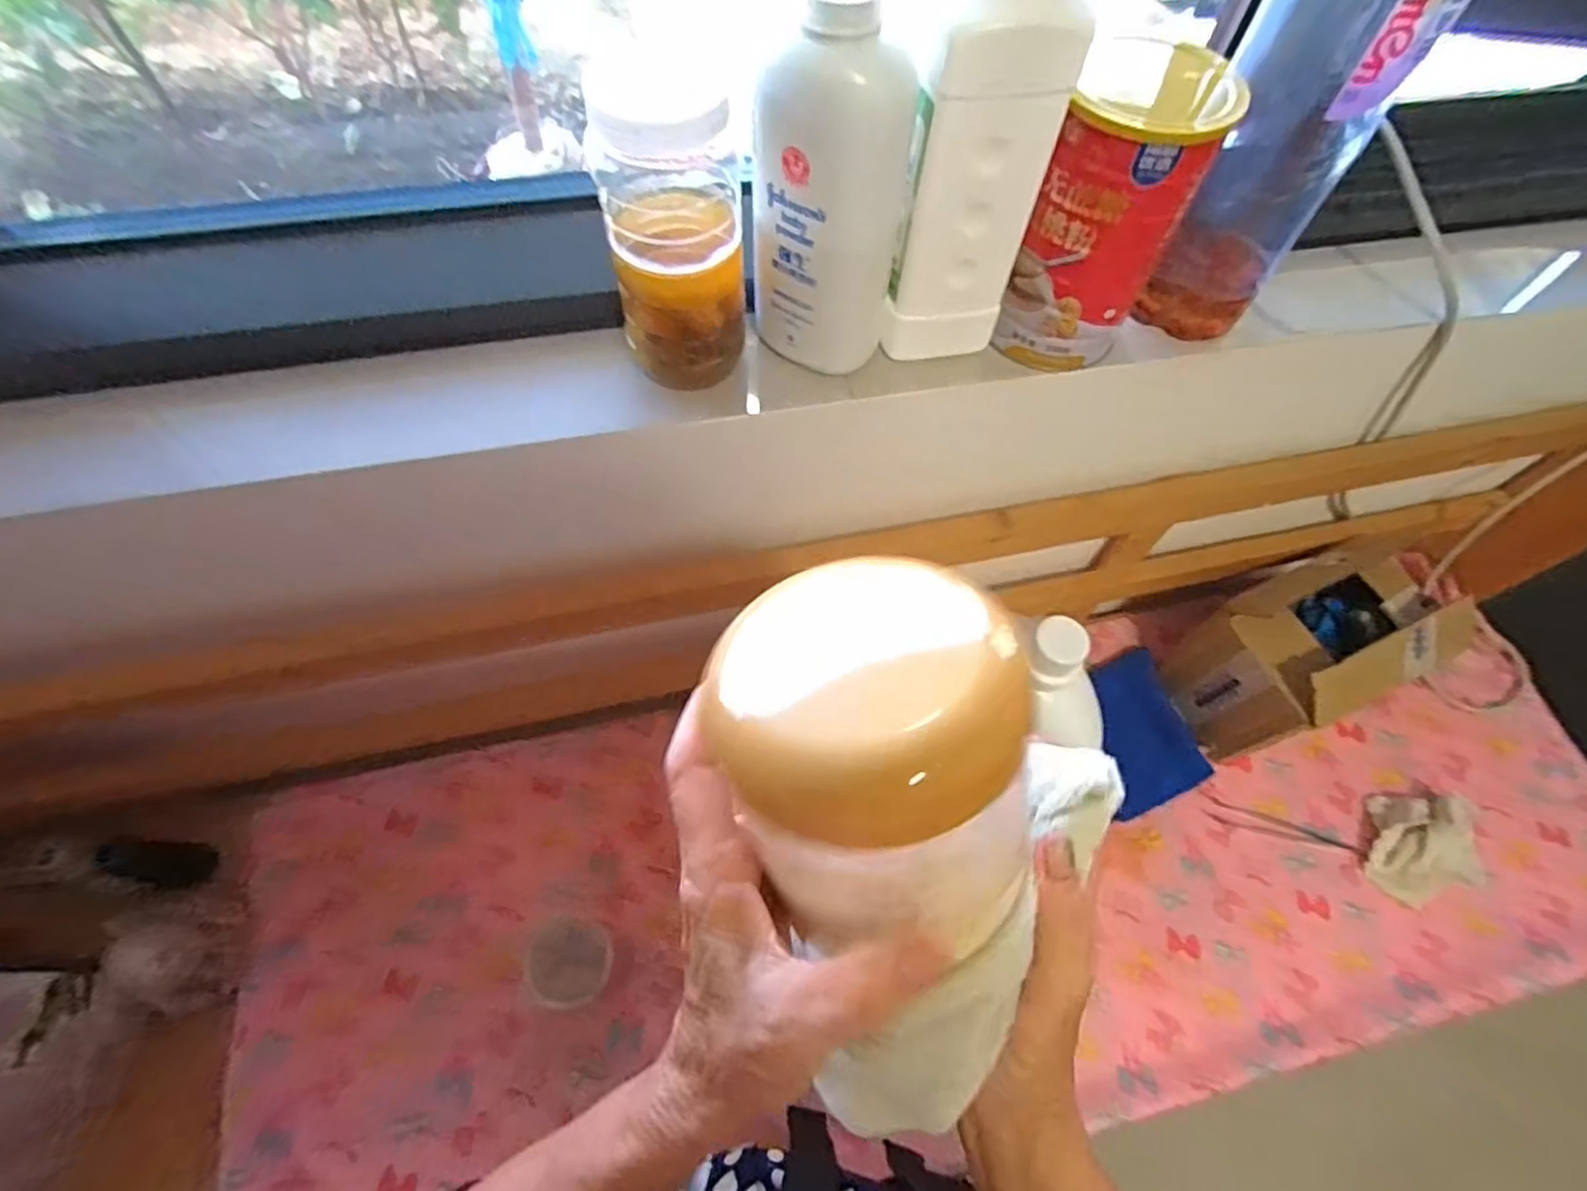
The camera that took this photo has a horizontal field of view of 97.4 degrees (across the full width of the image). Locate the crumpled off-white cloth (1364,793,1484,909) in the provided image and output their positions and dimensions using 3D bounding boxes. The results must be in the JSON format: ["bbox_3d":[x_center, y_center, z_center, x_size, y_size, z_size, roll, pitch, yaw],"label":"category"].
[{"bbox_3d":[0.671,0.270,0.751,0.094,0.046,0.111,-2,62,-4],"label":"crumpled off-white cloth"}]

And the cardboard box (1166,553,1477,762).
[{"bbox_3d":[0.554,0.062,0.760,0.217,0.198,0.137,-20,65,-12],"label":"cardboard box"}]

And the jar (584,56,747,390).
[{"bbox_3d":[-0.069,-0.208,0.419,0.081,0.150,0.072,-6,63,-6],"label":"jar"}]

